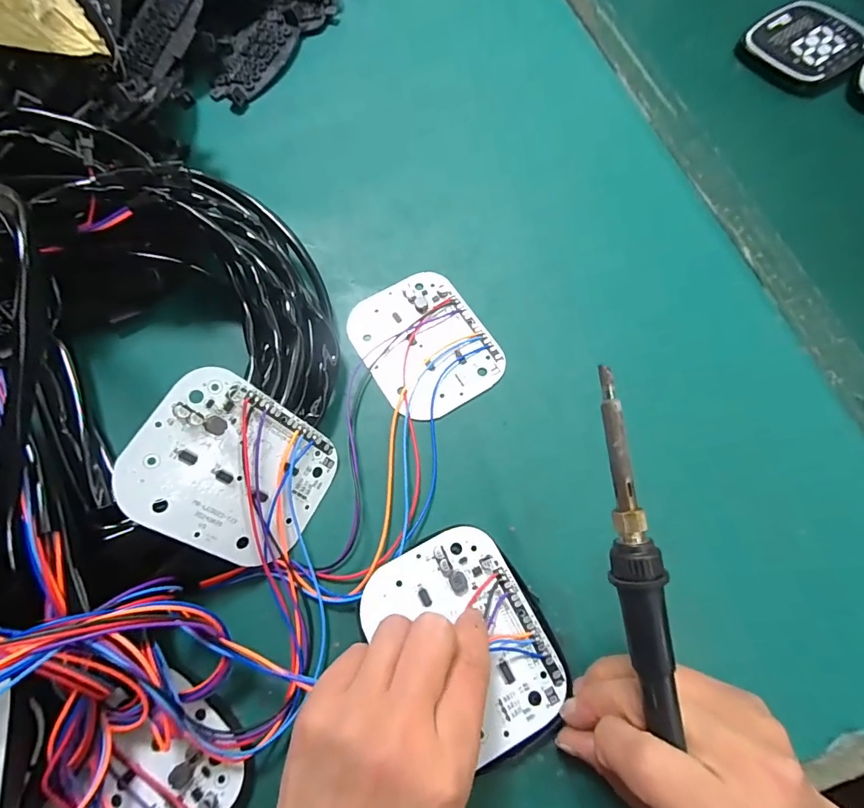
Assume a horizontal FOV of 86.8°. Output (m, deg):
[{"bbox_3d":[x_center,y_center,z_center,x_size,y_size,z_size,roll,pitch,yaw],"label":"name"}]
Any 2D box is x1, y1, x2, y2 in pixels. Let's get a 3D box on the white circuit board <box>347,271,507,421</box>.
[{"bbox_3d":[-0.006,-0.042,0.314,0.082,0.004,0.102,-30,71,-10],"label":"white circuit board"}]

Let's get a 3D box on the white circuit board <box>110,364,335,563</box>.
[{"bbox_3d":[-0.101,0.034,0.244,0.006,0.100,0.083,6,61,48],"label":"white circuit board"}]

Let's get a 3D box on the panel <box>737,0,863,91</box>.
[{"bbox_3d":[0.340,-0.327,0.417,0.095,0.018,0.086,-41,73,-13],"label":"panel"}]

